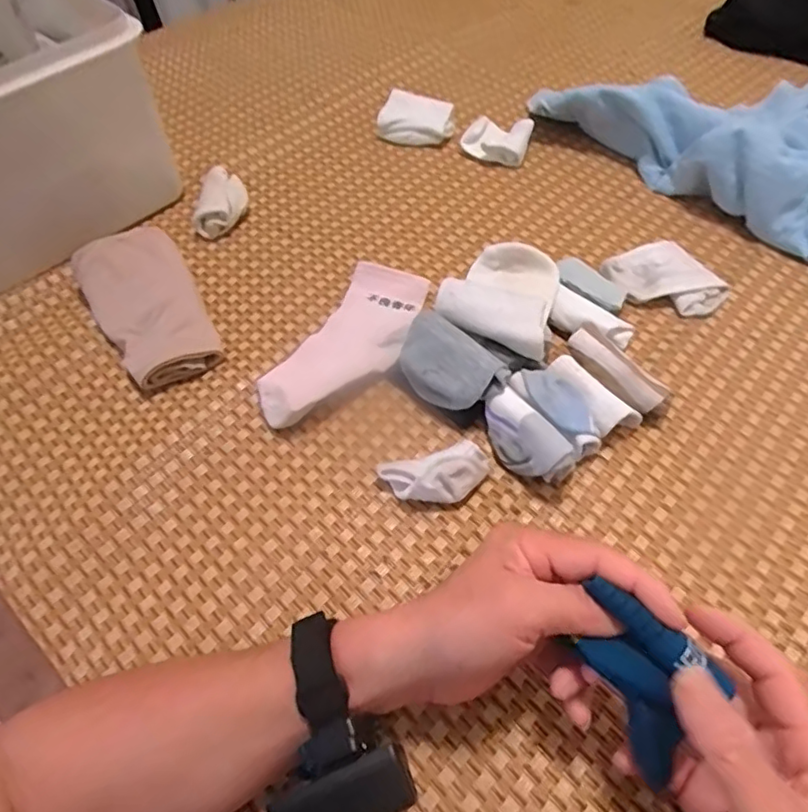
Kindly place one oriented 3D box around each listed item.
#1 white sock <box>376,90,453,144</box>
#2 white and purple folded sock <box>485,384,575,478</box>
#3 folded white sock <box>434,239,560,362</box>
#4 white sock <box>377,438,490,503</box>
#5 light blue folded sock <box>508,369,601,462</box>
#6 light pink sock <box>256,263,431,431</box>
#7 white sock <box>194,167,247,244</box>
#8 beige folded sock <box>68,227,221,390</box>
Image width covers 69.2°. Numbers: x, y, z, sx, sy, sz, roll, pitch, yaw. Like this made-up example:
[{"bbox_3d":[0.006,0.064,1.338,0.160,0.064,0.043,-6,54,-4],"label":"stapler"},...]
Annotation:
[{"bbox_3d":[0.016,-0.365,0.751,0.095,0.038,0.064,9,54,9],"label":"white sock"},{"bbox_3d":[0.089,0.026,0.448,0.028,0.049,0.075,-30,57,-19],"label":"white and purple folded sock"},{"bbox_3d":[0.091,-0.105,0.533,0.094,0.037,0.155,15,36,13],"label":"folded white sock"},{"bbox_3d":[0.024,0.053,0.442,0.079,0.032,0.042,-13,54,-7],"label":"white sock"},{"bbox_3d":[0.121,0.003,0.463,0.036,0.025,0.083,-33,72,-21],"label":"light blue folded sock"},{"bbox_3d":[-0.049,-0.058,0.538,0.089,0.017,0.210,24,58,19],"label":"light pink sock"},{"bbox_3d":[-0.204,-0.226,0.657,0.049,0.034,0.090,0,53,2],"label":"white sock"},{"bbox_3d":[-0.246,-0.103,0.558,0.093,0.052,0.188,-30,57,-18],"label":"beige folded sock"}]

